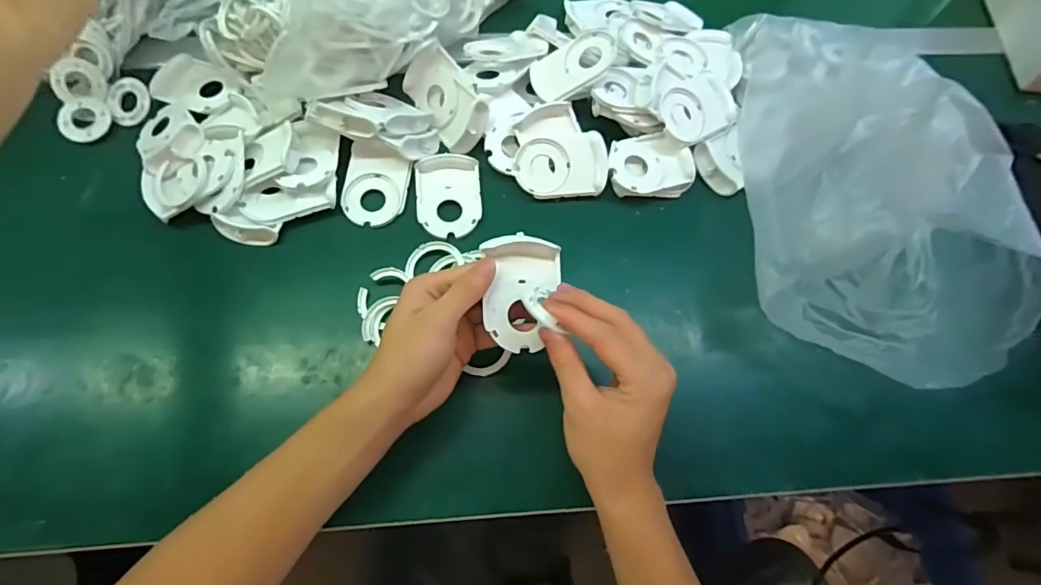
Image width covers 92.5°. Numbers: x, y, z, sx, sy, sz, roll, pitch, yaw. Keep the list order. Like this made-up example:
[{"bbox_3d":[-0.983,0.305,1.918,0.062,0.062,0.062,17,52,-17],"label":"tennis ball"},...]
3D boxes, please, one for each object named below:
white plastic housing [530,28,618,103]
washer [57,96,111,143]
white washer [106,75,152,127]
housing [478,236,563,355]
[{"bbox_3d":[0.052,-0.220,0.483,0.084,0.009,0.063,-16,70,18],"label":"white plastic housing"},{"bbox_3d":[-0.416,-0.165,0.473,0.045,0.008,0.044,0,75,-1],"label":"washer"},{"bbox_3d":[-0.379,-0.184,0.481,0.038,0.004,0.045,19,91,-6],"label":"white washer"},{"bbox_3d":[0.001,0.000,0.350,0.054,0.020,0.078,0,75,-1],"label":"housing"}]

